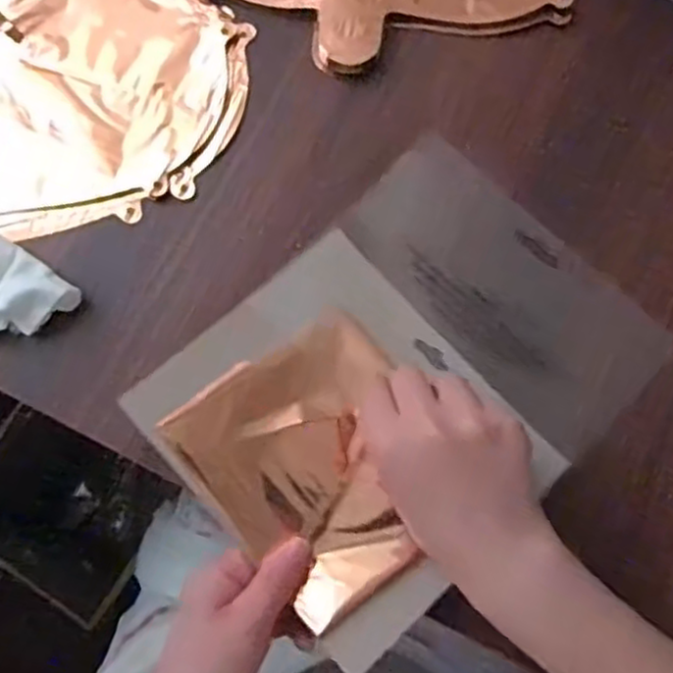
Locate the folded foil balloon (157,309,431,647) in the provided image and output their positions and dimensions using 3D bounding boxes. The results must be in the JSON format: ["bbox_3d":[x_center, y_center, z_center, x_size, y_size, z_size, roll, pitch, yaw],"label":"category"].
[{"bbox_3d":[-0.006,0.071,0.394,0.121,0.030,0.140,-35,80,-6],"label":"folded foil balloon"}]

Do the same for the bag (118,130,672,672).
[{"bbox_3d":[0.039,0.023,0.408,0.194,0.039,0.255,44,83,9],"label":"bag"}]

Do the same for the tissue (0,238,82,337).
[{"bbox_3d":[-0.193,-0.017,0.423,0.062,0.023,0.064,31,81,7],"label":"tissue"}]

